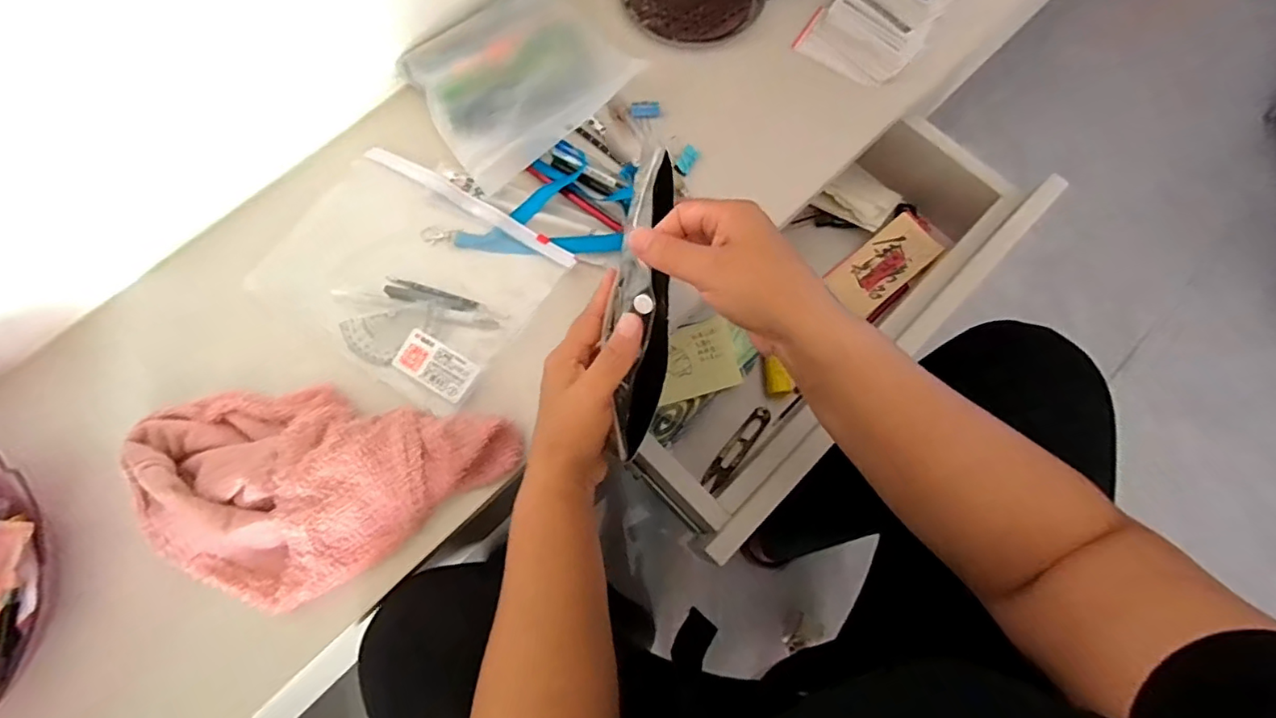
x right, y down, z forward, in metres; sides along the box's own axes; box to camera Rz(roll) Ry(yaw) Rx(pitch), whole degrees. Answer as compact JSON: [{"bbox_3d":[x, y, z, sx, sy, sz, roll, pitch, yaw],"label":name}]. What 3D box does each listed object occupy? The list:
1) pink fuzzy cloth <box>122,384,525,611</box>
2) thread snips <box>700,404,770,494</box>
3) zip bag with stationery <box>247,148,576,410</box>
[{"bbox_3d":[-0.236,0.093,0.410,0.280,0.043,0.160,10,74,3],"label":"pink fuzzy cloth"},{"bbox_3d":[0.100,0.092,0.584,0.021,0.010,0.100,37,77,10],"label":"thread snips"},{"bbox_3d":[-0.203,-0.079,0.495,0.240,0.026,0.165,30,77,15],"label":"zip bag with stationery"}]

